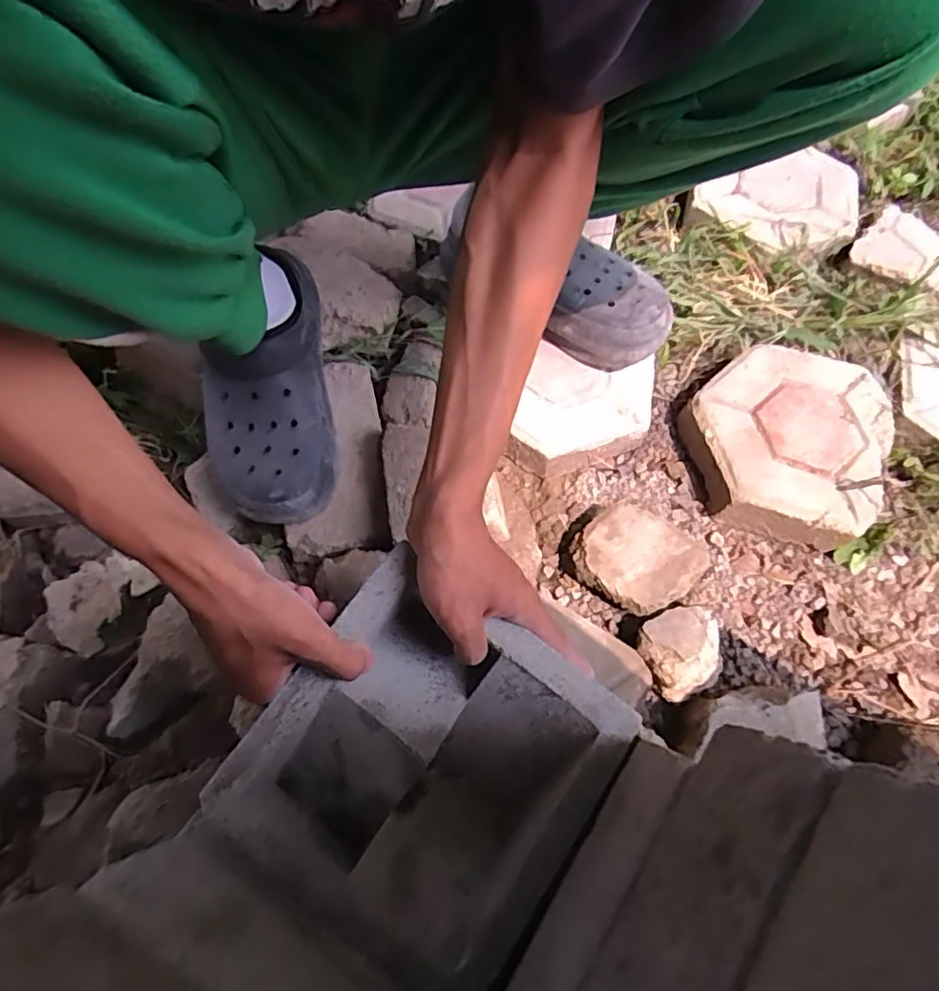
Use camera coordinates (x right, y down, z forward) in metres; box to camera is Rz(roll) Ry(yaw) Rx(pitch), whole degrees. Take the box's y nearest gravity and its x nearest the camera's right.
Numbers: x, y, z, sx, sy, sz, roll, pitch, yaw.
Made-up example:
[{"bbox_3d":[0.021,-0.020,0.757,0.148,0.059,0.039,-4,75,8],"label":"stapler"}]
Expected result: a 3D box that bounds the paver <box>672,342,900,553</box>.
[{"bbox_3d":[0.318,-0.063,0.592,0.189,0.055,0.213,30,71,13],"label":"paver"}]

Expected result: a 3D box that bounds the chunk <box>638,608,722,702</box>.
[{"bbox_3d":[0.184,0.135,0.511,0.070,0.054,0.067,0,67,1],"label":"chunk"}]

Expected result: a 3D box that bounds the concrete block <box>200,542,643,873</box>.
[{"bbox_3d":[-0.026,0.166,0.385,0.186,0.079,0.188,34,75,12],"label":"concrete block"}]

